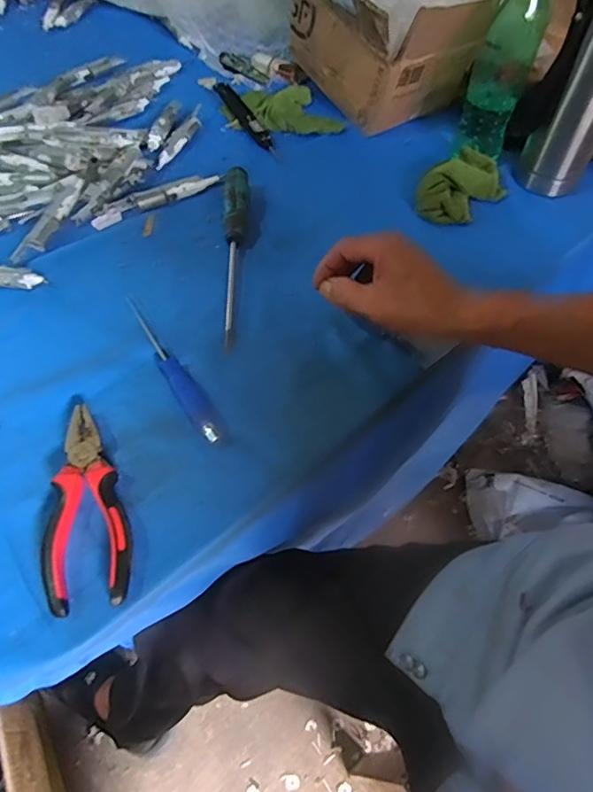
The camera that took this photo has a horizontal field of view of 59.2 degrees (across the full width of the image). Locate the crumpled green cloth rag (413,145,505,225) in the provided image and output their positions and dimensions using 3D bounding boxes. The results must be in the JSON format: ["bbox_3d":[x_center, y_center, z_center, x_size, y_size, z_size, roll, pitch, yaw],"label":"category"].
[{"bbox_3d":[0.197,-0.248,0.616,0.076,0.033,0.130,36,61,20],"label":"crumpled green cloth rag"}]

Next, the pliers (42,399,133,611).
[{"bbox_3d":[-0.156,0.078,0.392,0.056,0.017,0.155,-8,56,-8],"label":"pliers"}]

